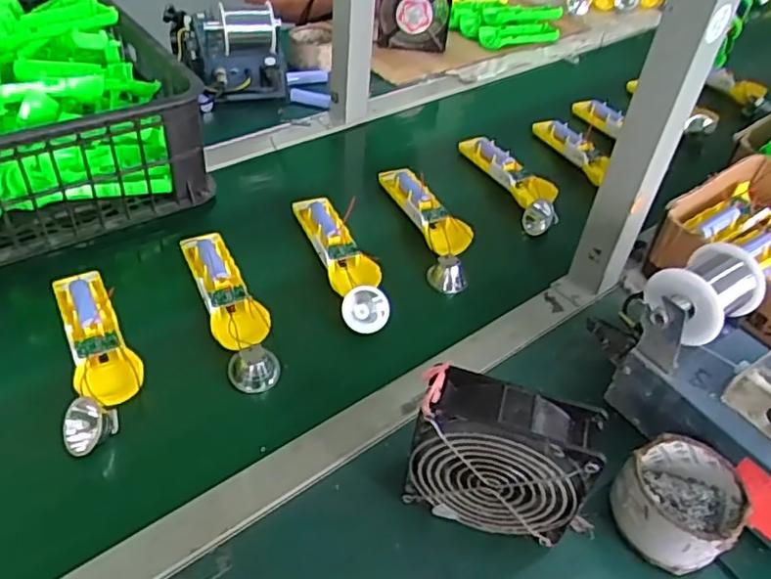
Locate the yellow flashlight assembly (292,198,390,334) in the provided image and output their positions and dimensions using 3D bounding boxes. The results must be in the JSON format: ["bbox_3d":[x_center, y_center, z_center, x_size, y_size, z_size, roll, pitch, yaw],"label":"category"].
[{"bbox_3d":[-0.045,-0.037,0.667,0.053,0.030,0.204,-11,45,-17],"label":"yellow flashlight assembly"}]

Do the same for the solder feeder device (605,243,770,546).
[{"bbox_3d":[0.293,0.081,0.519,0.123,0.137,0.212,-25,50,-29],"label":"solder feeder device"}]

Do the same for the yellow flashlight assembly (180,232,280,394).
[{"bbox_3d":[-0.152,0.015,0.614,0.047,0.034,0.192,-16,46,-22],"label":"yellow flashlight assembly"}]

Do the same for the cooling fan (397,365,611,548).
[{"bbox_3d":[0.084,0.122,0.452,0.128,0.119,0.052,16,43,11],"label":"cooling fan"}]

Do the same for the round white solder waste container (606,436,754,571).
[{"bbox_3d":[0.222,0.164,0.483,0.085,0.058,0.083,3,42,-3],"label":"round white solder waste container"}]

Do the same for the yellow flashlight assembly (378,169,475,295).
[{"bbox_3d":[0.050,-0.080,0.740,0.056,0.034,0.207,-10,44,-16],"label":"yellow flashlight assembly"}]

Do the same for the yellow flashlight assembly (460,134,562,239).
[{"bbox_3d":[0.163,-0.139,0.819,0.054,0.049,0.198,-14,46,-20],"label":"yellow flashlight assembly"}]

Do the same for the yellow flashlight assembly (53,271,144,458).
[{"bbox_3d":[-0.250,0.049,0.546,0.060,0.031,0.201,-13,46,-19],"label":"yellow flashlight assembly"}]

